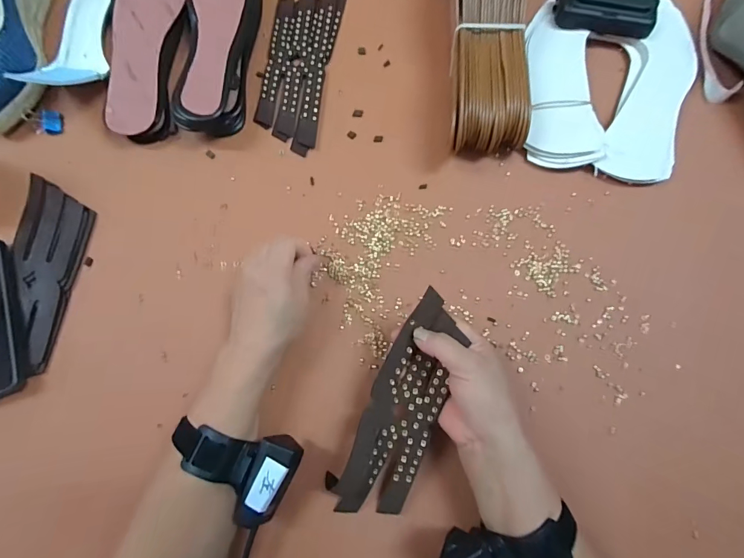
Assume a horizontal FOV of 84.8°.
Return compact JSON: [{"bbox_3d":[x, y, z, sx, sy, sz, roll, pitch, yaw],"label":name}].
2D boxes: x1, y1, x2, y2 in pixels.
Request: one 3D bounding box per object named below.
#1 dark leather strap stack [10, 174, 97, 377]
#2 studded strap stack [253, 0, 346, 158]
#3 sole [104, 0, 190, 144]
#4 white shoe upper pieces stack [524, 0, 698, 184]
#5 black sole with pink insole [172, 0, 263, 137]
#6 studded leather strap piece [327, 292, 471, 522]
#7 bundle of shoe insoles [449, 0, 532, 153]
[{"bbox_3d":[-0.348,-0.008,0.425,0.076,0.012,0.194,7,78,2],"label":"dark leather strap stack"},{"bbox_3d":[-0.086,-0.254,0.478,0.075,0.009,0.217,9,78,3],"label":"studded strap stack"},{"bbox_3d":[-0.260,-0.275,0.475,0.089,0.029,0.240,-4,78,0],"label":"sole"},{"bbox_3d":[0.260,-0.235,0.456,0.172,0.024,0.254,15,78,4],"label":"white shoe upper pieces stack"},{"bbox_3d":[-0.168,-0.266,0.460,0.069,0.048,0.221,0,78,0],"label":"black sole with pink insole"},{"bbox_3d":[0.025,0.110,0.351,0.062,0.019,0.197,20,92,5],"label":"studded leather strap piece"},{"bbox_3d":[0.121,-0.252,0.435,0.078,0.085,0.230,2,78,1],"label":"bundle of shoe insoles"}]

